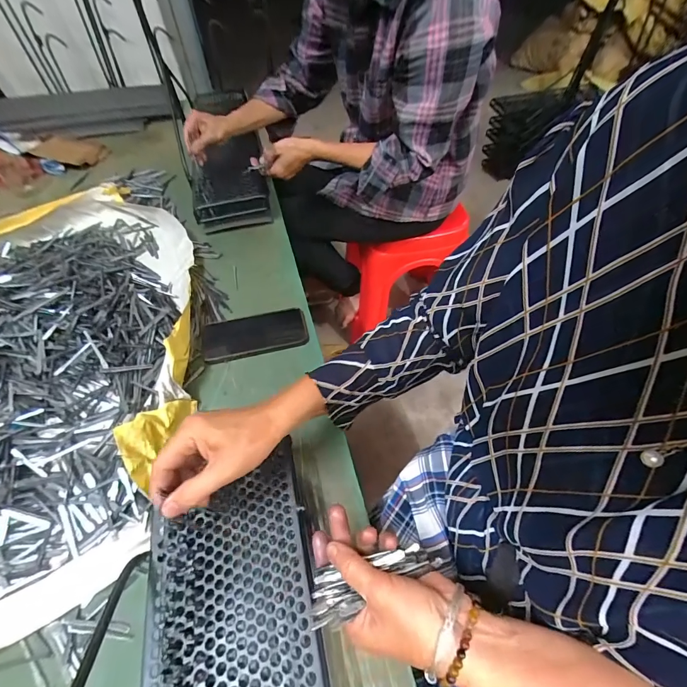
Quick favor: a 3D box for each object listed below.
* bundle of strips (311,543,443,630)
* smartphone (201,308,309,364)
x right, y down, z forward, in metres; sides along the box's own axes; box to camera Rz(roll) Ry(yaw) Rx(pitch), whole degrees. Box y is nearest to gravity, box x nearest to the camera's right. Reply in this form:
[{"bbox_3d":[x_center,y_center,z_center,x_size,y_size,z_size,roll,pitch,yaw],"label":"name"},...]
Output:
[{"bbox_3d":[0.024,0.191,0.289,0.109,0.017,0.038,-18,54,-5],"label":"bundle of strips"},{"bbox_3d":[-0.143,-0.015,0.577,0.166,0.010,0.082,-13,53,-8],"label":"smartphone"}]

